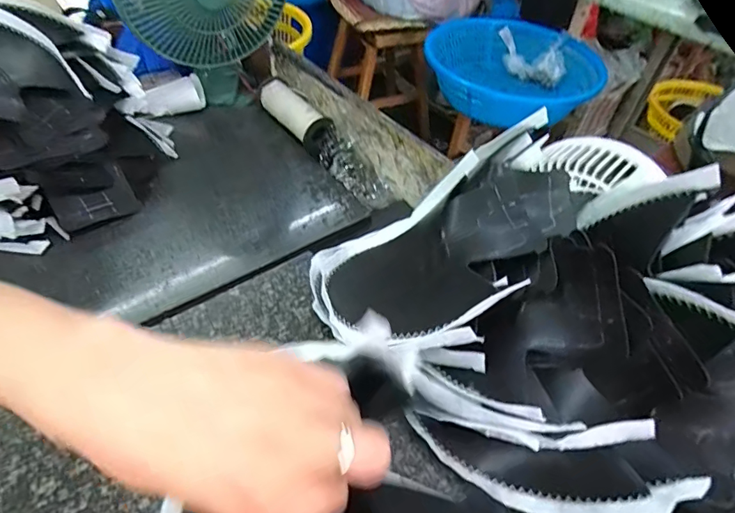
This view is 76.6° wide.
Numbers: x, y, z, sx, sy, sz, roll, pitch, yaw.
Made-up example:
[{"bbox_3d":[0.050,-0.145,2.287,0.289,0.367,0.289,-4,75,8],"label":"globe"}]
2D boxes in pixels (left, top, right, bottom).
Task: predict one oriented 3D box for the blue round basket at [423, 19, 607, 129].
[{"bbox_3d":[0.444,-0.571,1.474,0.523,0.165,0.447,17,48,9],"label":"blue round basket"}]

